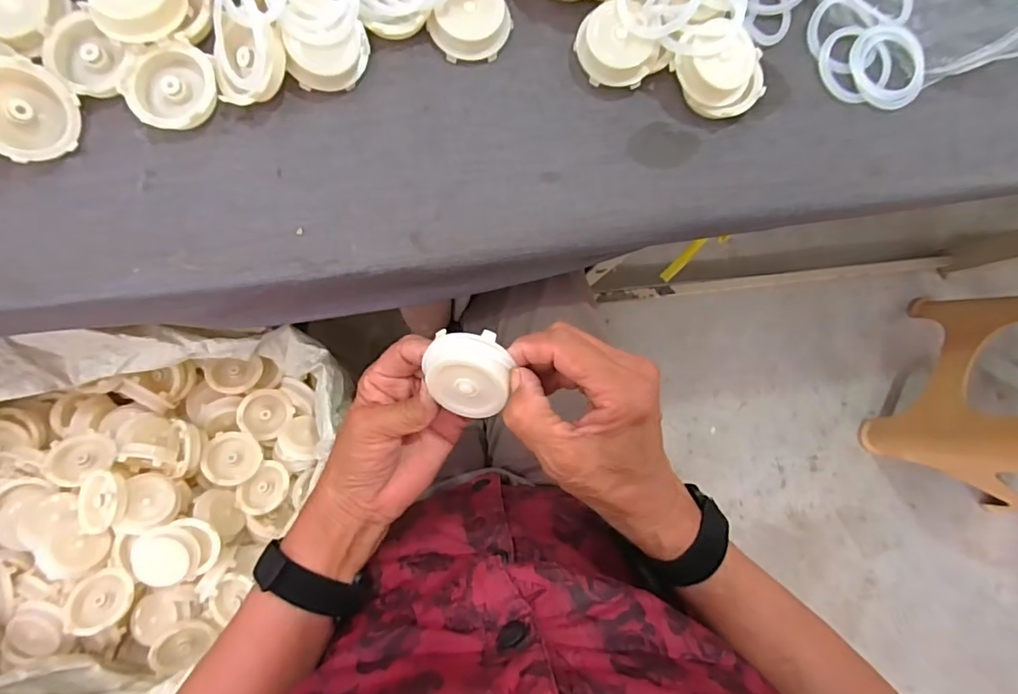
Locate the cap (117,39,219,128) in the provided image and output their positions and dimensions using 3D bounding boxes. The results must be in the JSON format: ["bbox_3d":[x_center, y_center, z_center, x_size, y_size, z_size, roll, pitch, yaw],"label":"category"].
[{"bbox_3d":[-0.225,-0.173,0.357,0.057,0.019,0.056,0,86,-4],"label":"cap"}]

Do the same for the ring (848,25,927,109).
[{"bbox_3d":[0.290,-0.214,0.406,0.056,0.008,0.063,-30,88,-6],"label":"ring"}]

